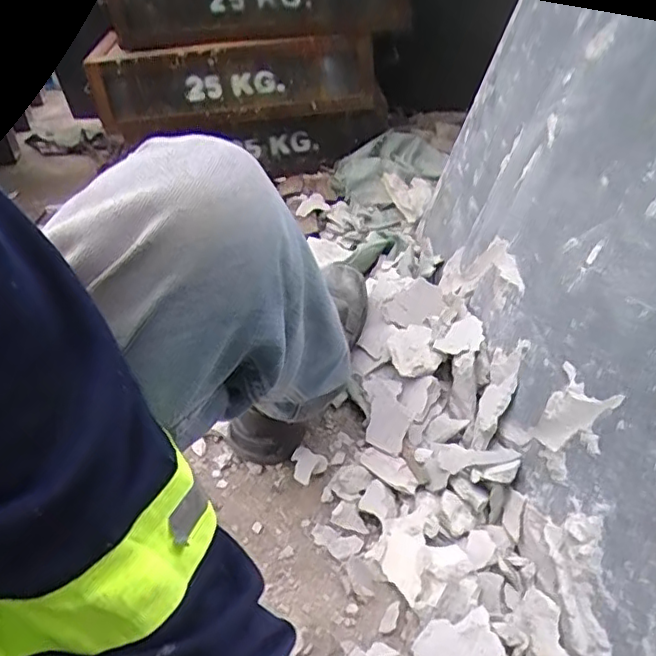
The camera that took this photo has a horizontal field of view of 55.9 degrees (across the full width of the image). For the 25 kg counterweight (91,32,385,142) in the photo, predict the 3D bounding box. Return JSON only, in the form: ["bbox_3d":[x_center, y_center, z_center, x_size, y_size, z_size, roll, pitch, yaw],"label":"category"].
[{"bbox_3d":[-0.155,-0.462,1.176,0.515,0.144,0.075,-8,39,-6],"label":"25 kg counterweight"}]

